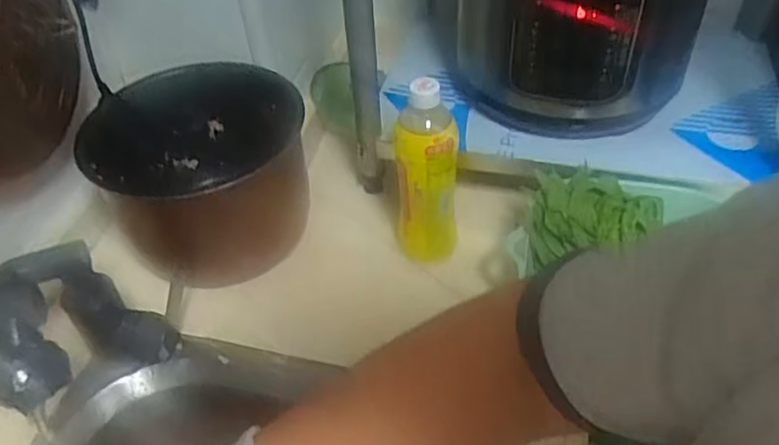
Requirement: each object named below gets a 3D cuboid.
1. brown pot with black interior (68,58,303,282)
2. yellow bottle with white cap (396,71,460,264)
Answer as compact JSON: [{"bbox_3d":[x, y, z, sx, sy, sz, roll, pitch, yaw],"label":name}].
[{"bbox_3d":[-0.216,-0.058,0.777,0.232,0.151,0.217,-2,44,2],"label":"brown pot with black interior"},{"bbox_3d":[0.040,-0.047,0.697,0.062,0.224,0.057,1,44,6],"label":"yellow bottle with white cap"}]

